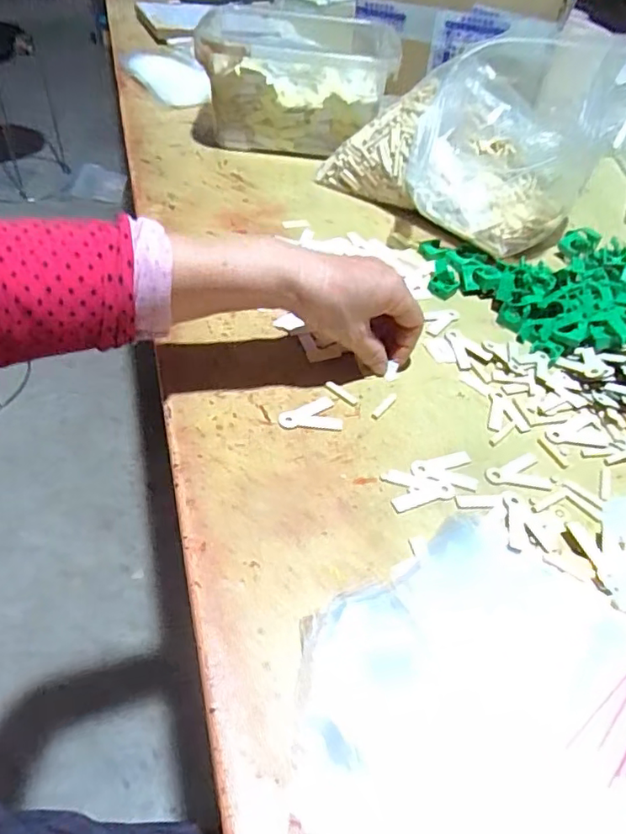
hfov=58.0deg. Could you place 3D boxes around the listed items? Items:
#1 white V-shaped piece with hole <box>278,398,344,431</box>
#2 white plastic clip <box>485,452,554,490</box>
[{"bbox_3d":[-0.003,-0.001,0.419,0.045,0.004,0.030,-9,49,-15],"label":"white V-shaped piece with hole"},{"bbox_3d":[0.146,0.040,0.404,0.044,0.004,0.031,-5,48,-12],"label":"white plastic clip"}]

